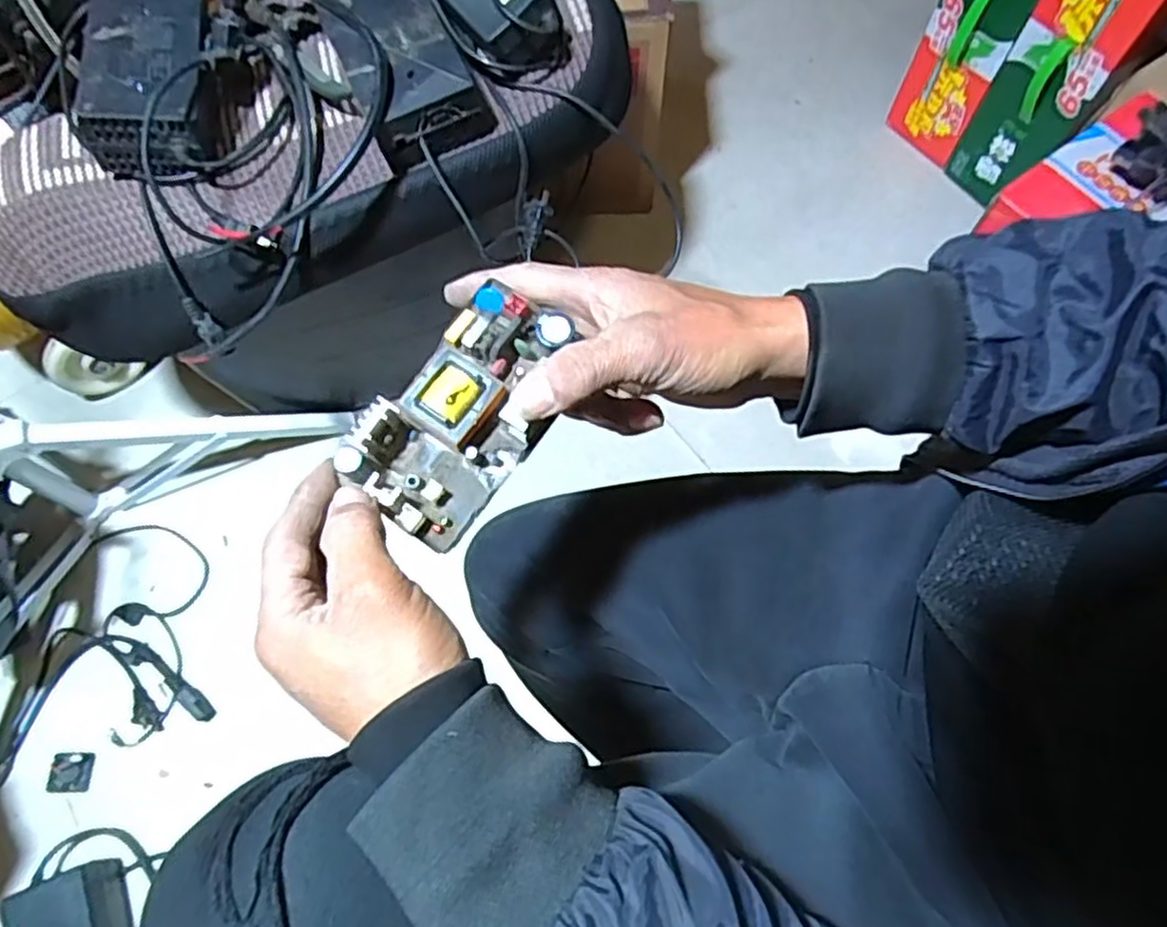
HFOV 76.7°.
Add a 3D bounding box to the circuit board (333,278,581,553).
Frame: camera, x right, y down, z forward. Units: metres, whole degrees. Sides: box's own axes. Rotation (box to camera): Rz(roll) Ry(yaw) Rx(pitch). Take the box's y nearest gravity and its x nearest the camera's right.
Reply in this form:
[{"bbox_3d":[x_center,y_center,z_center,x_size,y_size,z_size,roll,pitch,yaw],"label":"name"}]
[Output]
[{"bbox_3d":[-0.053,-0.027,0.355,0.064,0.030,0.126,34,71,14],"label":"circuit board"}]

